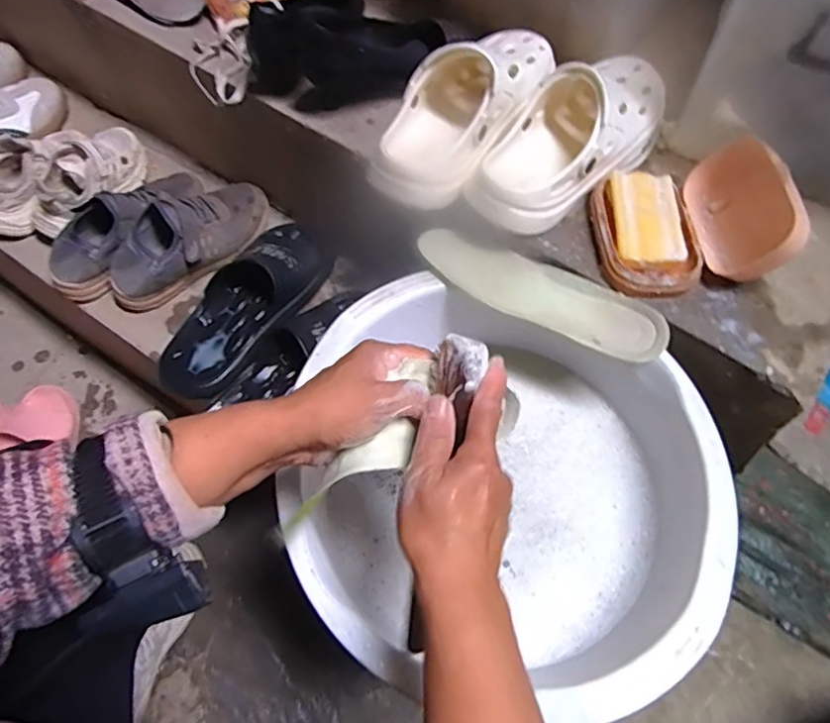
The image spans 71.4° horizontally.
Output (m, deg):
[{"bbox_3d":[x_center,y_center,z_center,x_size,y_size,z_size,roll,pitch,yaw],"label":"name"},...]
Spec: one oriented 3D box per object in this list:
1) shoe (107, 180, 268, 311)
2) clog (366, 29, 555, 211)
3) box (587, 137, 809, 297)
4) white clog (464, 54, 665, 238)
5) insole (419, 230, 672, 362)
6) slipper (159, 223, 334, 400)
[{"bbox_3d":[-0.302,-0.169,0.770,0.236,0.079,0.098,-36,67,-20],"label":"shoe"},{"bbox_3d":[0.053,-0.275,0.620,0.109,0.085,0.253,27,63,13],"label":"clog"},{"bbox_3d":[0.270,-0.147,0.565,0.169,0.083,0.144,-2,60,-3],"label":"box"},{"bbox_3d":[0.167,-0.241,0.602,0.256,0.091,0.111,-40,69,-22],"label":"white clog"},{"bbox_3d":[0.123,-0.070,0.567,0.248,0.015,0.070,25,62,12],"label":"insole"},{"bbox_3d":[-0.217,-0.083,0.738,0.117,0.065,0.281,32,64,15],"label":"slipper"}]

